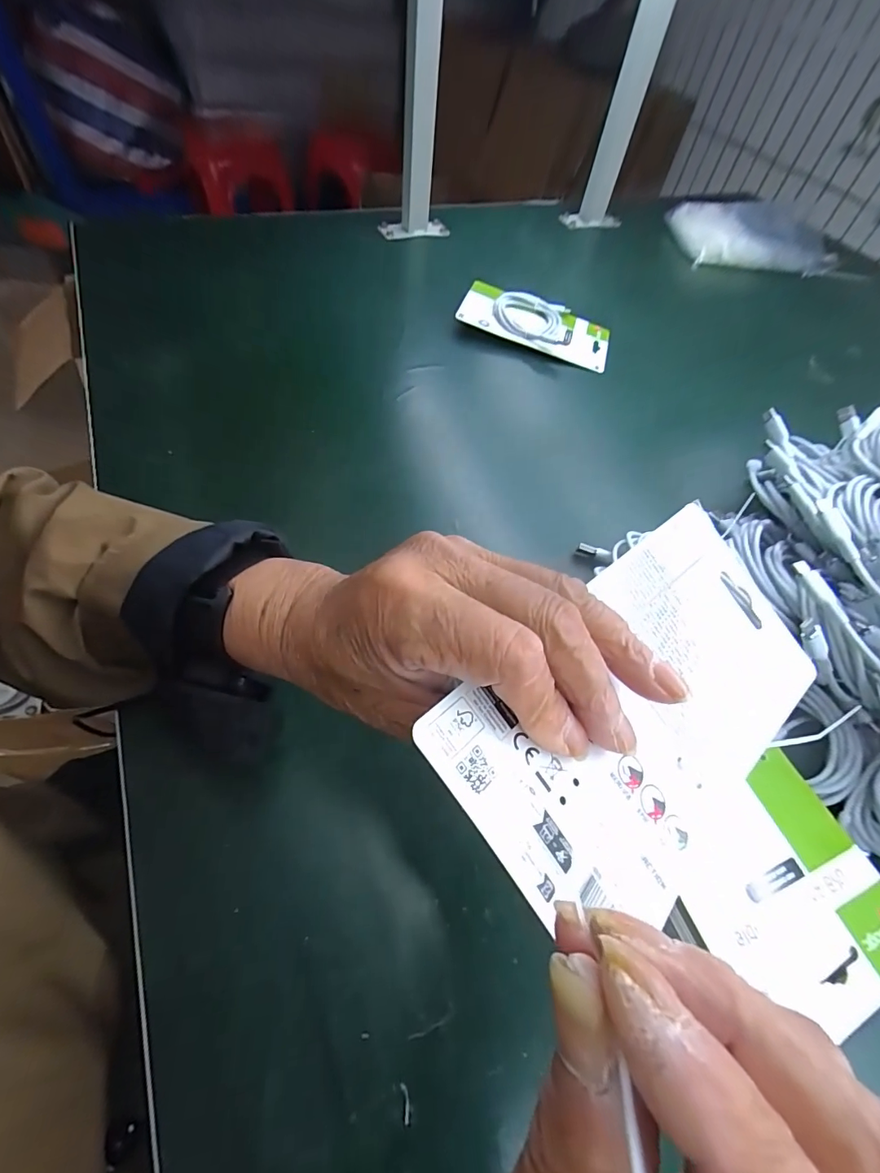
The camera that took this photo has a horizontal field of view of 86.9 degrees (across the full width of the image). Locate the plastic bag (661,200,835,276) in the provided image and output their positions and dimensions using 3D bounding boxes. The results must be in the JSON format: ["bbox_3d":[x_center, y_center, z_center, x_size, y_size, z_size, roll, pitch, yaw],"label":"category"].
[{"bbox_3d":[0.471,-0.533,0.710,0.240,0.044,0.135,0,57,-5],"label":"plastic bag"}]

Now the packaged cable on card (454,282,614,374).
[{"bbox_3d":[0.113,-0.312,0.545,0.177,0.025,0.099,22,57,8],"label":"packaged cable on card"}]

